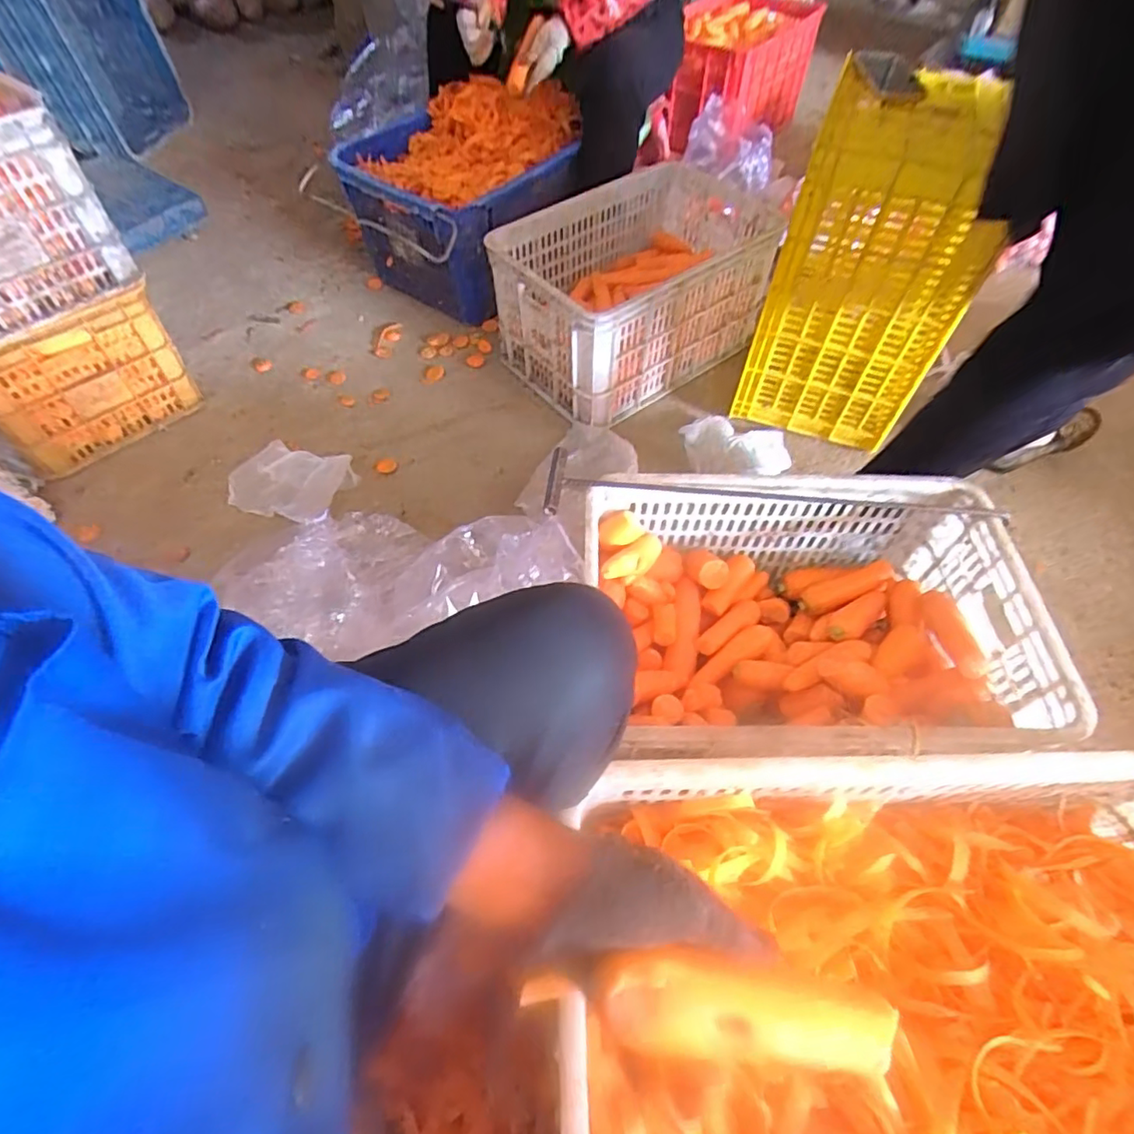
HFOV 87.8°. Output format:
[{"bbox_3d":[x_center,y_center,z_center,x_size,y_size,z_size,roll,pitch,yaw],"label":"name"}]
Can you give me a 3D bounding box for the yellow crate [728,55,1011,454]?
[{"bbox_3d":[0.504,-0.482,1.029,0.292,0.501,0.262,14,58,10],"label":"yellow crate"}]

